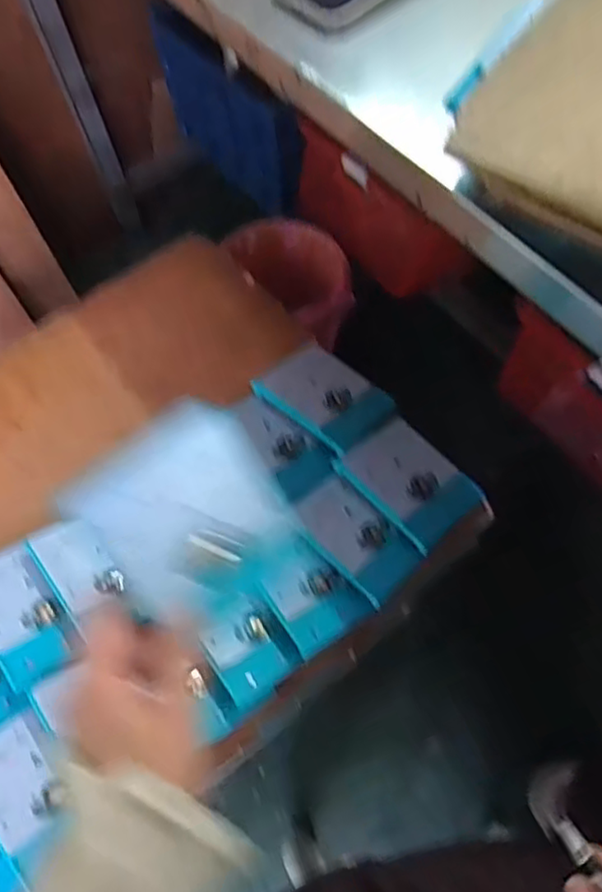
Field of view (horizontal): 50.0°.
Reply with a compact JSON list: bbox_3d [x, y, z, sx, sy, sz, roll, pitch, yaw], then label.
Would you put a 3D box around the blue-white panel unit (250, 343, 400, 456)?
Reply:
[{"bbox_3d":[0.027,-0.050,0.640,0.115,0.007,0.099,39,53,17],"label":"blue-white panel unit"}]

